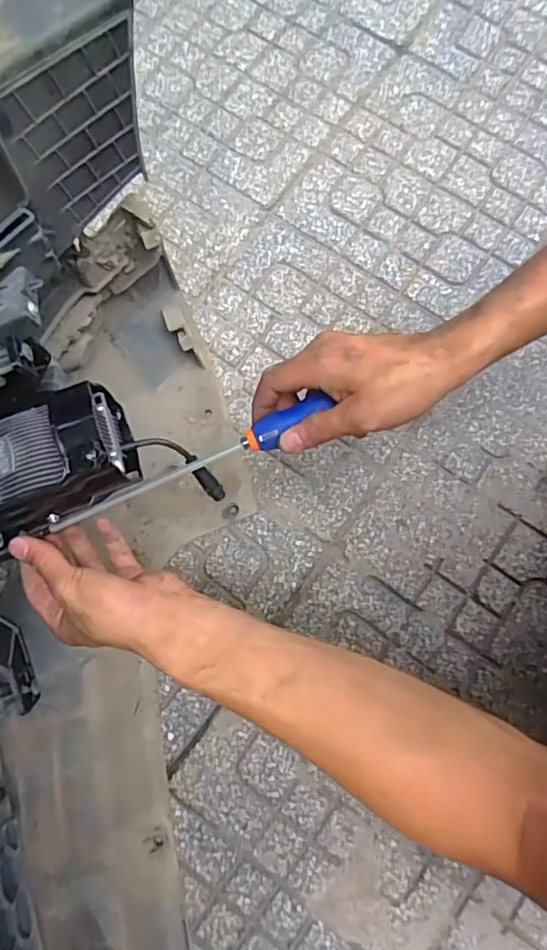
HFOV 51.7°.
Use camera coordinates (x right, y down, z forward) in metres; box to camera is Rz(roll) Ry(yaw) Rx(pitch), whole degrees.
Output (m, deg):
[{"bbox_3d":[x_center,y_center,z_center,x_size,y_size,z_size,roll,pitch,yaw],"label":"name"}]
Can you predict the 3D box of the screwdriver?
[{"bbox_3d":[-0.063,-0.007,0.446,0.225,0.033,0.025,-24,79,2],"label":"screwdriver"}]

